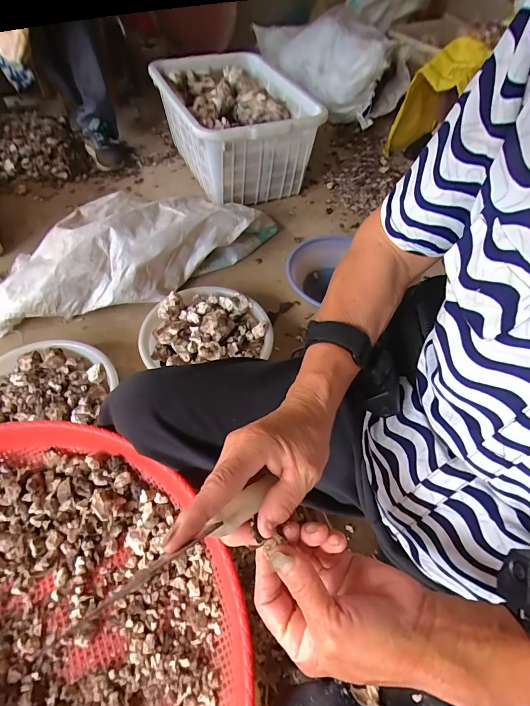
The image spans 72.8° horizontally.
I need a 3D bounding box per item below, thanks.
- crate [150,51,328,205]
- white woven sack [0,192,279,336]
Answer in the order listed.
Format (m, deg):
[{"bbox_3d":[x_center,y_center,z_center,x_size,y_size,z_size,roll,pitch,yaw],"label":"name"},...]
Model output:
[{"bbox_3d":[-0.113,-0.838,1.354,0.473,0.320,0.668,-18,57,-16],"label":"crate"},{"bbox_3d":[-0.336,-0.285,0.987,0.828,0.209,0.248,-22,58,-19],"label":"white woven sack"}]

